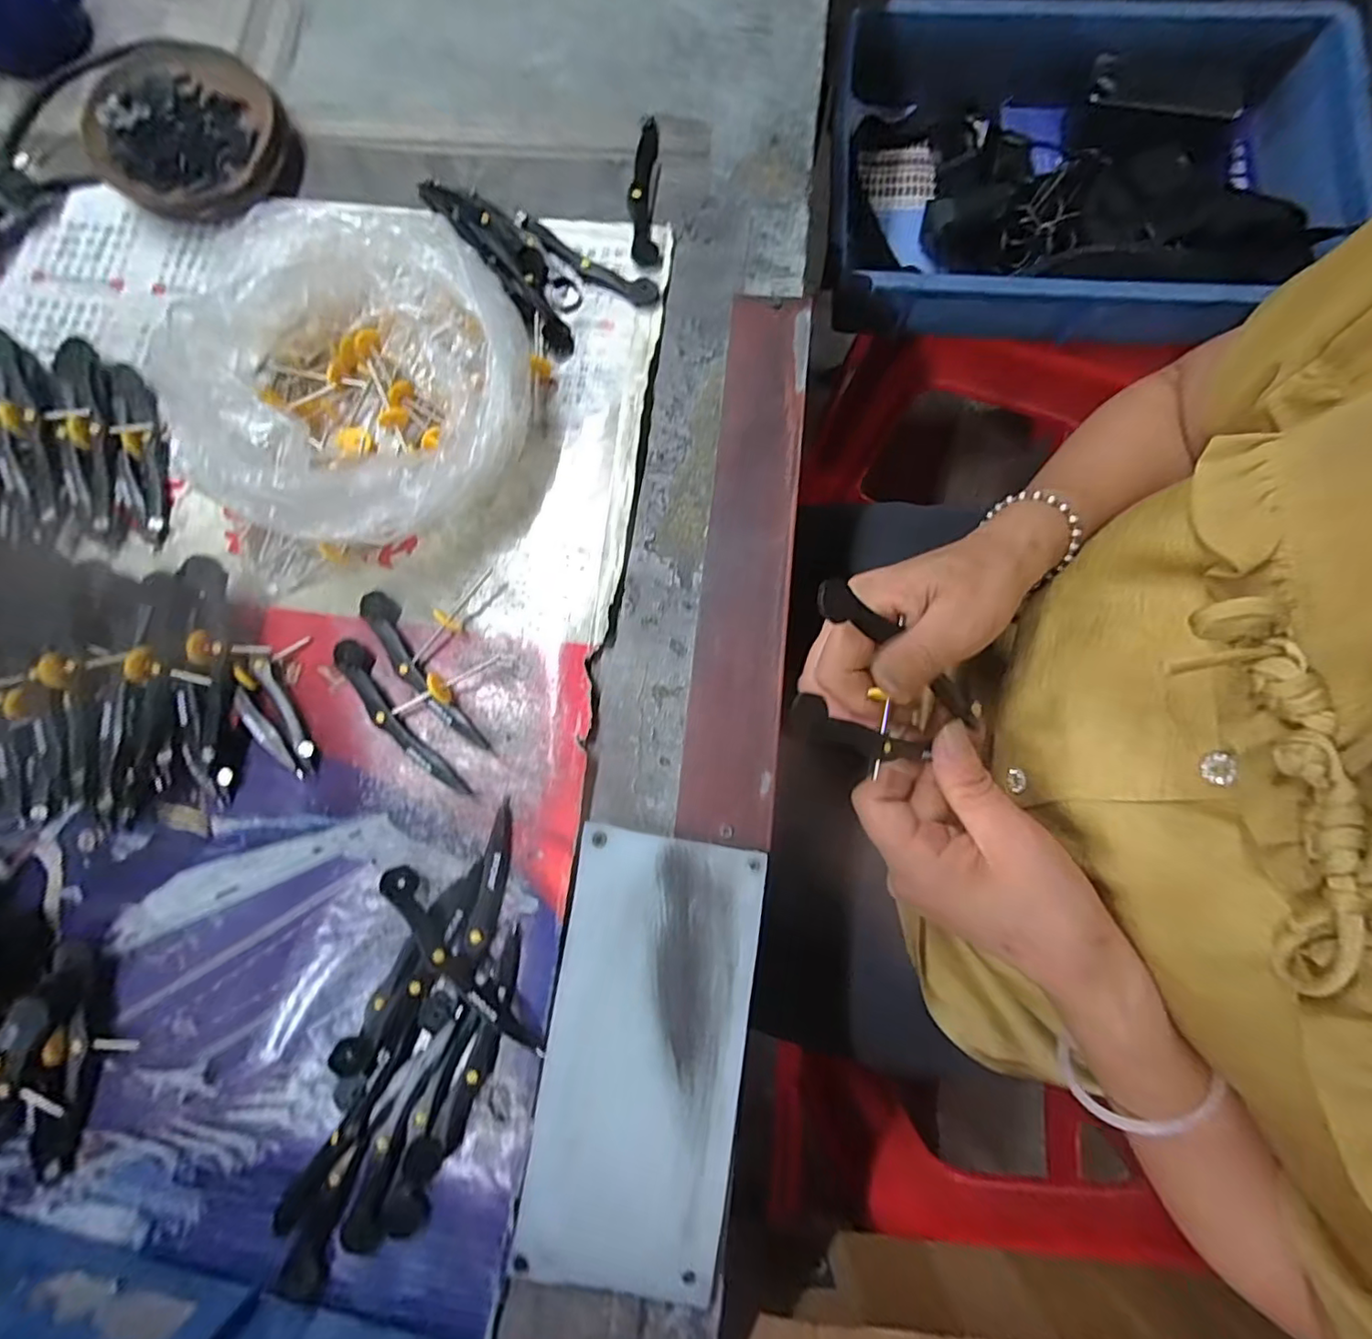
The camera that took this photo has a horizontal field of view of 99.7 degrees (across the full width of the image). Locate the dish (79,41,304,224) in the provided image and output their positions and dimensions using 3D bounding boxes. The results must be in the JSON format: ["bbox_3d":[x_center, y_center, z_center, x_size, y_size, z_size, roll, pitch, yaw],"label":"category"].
[{"bbox_3d":[-0.322,-0.350,0.379,0.114,0.028,0.116,0,80,1],"label":"dish"}]

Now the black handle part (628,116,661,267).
[{"bbox_3d":[-0.027,-0.310,0.375,0.019,0.013,0.108,0,80,1],"label":"black handle part"}]

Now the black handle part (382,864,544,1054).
[{"bbox_3d":[-0.114,0.146,0.288,0.015,0.014,0.114,-41,82,-6],"label":"black handle part"}]

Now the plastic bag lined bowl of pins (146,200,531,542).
[{"bbox_3d":[-0.176,-0.151,0.314,0.162,0.073,0.160,0,80,1],"label":"plastic bag lined bowl of pins"}]

